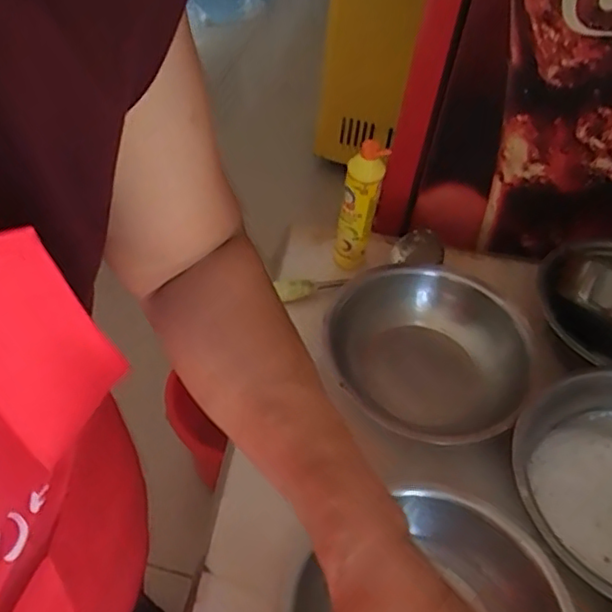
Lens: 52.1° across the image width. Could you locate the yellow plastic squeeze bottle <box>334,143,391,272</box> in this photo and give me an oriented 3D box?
[{"bbox_3d":[0.085,-0.157,1.013,0.055,0.238,0.045,4,48,-2],"label":"yellow plastic squeeze bottle"}]

